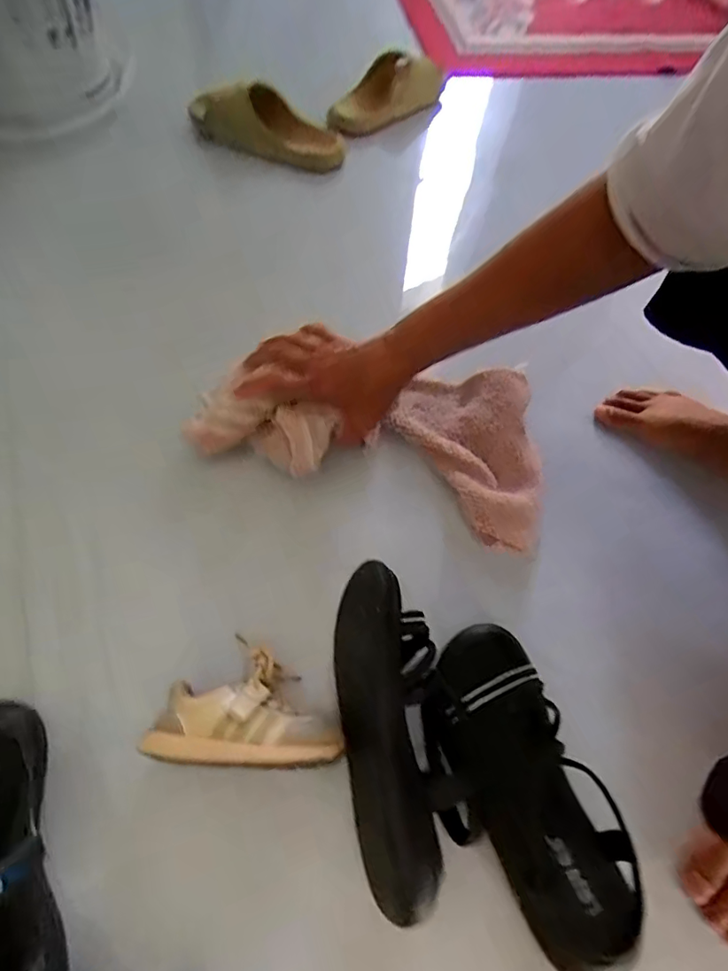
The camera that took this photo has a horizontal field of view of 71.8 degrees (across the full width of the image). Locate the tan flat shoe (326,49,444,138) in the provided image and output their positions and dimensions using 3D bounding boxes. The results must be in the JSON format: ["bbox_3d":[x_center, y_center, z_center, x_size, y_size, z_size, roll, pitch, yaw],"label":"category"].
[{"bbox_3d":[0.043,-0.736,0.938,0.087,0.084,0.283,38,66,15],"label":"tan flat shoe"}]

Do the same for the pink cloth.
[{"bbox_3d":[0.005,-0.052,0.546,0.372,0.085,0.220,4,62,-8],"label":"pink cloth"}]

